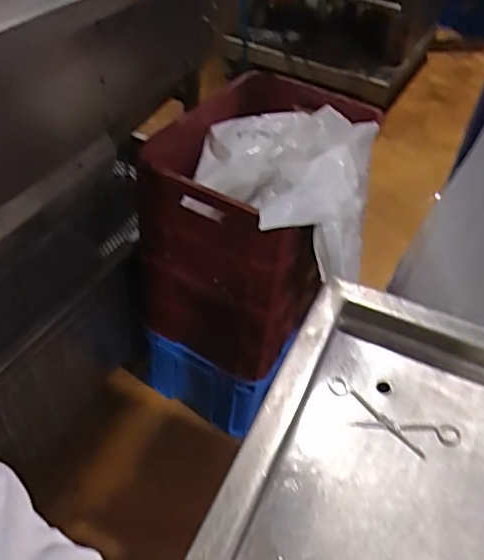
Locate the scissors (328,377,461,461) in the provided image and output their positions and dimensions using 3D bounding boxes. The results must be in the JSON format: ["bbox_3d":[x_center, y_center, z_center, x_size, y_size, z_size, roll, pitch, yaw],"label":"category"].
[{"bbox_3d":[0.177,0.170,0.683,0.163,0.012,0.063,21,46,16],"label":"scissors"}]

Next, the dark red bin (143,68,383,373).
[{"bbox_3d":[0.040,-0.131,1.339,0.388,0.480,0.511,27,47,19],"label":"dark red bin"}]

